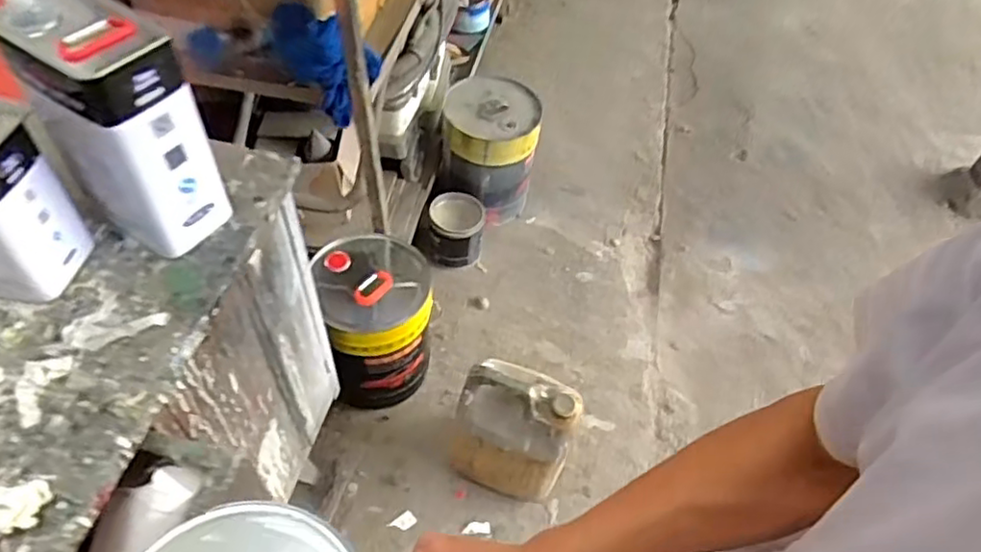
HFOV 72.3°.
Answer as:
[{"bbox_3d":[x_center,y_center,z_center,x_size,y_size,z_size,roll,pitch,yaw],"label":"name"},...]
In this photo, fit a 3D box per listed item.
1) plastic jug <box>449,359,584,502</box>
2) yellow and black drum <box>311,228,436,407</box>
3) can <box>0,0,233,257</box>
[{"bbox_3d":[0.050,0.326,1.386,0.257,0.331,0.153,9,51,3],"label":"plastic jug"},{"bbox_3d":[-0.246,0.094,1.499,0.234,0.312,0.251,-7,52,-10],"label":"yellow and black drum"},{"bbox_3d":[-0.408,-0.164,0.747,0.160,0.260,0.112,29,54,18],"label":"can"}]

